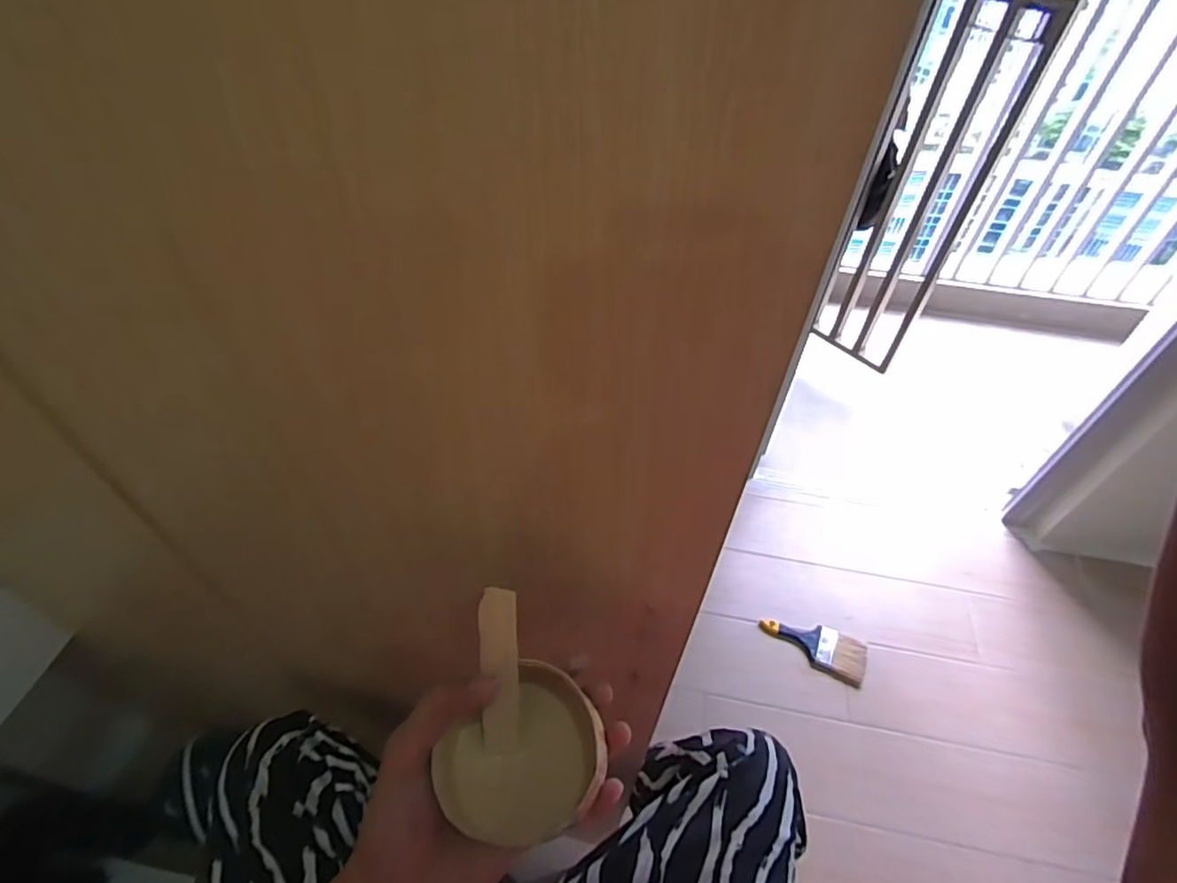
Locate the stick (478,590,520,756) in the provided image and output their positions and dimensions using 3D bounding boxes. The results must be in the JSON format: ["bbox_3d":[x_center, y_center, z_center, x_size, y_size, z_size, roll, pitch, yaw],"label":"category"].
[{"bbox_3d":[-0.048,0.125,0.325,0.020,0.094,0.004,-1,9,-5],"label":"stick"}]

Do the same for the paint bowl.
[{"bbox_3d":[-0.032,0.170,0.329,0.076,0.032,0.090,32,55,23],"label":"paint bowl"}]

